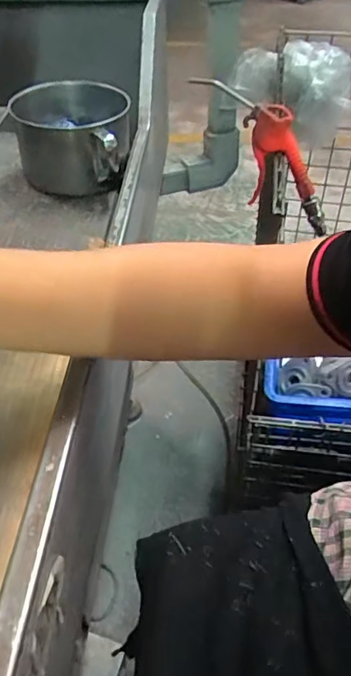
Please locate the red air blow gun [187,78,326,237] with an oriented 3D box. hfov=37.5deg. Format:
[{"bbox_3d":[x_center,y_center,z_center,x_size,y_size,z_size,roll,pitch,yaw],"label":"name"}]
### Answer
[{"bbox_3d":[0.131,-0.253,0.714,0.063,0.085,0.252,-38,97,-28],"label":"red air blow gun"}]

